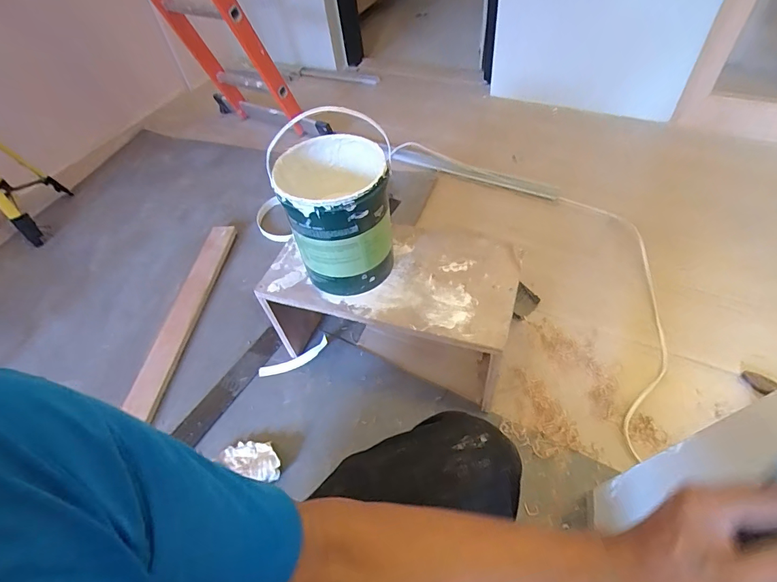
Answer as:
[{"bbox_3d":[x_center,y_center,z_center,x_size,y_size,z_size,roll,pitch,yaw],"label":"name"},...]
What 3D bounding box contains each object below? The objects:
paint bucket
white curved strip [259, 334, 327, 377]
[{"bbox_3d":[-0.077,-0.122,0.708,0.154,0.205,0.166,-2,51,3],"label":"paint bucket"},{"bbox_3d":[-0.204,0.153,0.933,0.172,0.032,0.024,-26,51,7],"label":"white curved strip"}]

